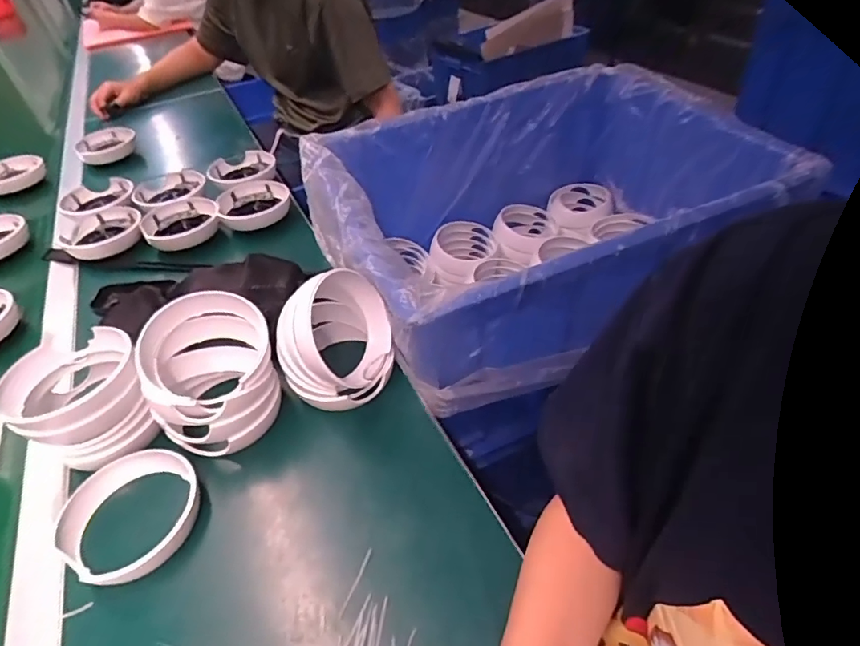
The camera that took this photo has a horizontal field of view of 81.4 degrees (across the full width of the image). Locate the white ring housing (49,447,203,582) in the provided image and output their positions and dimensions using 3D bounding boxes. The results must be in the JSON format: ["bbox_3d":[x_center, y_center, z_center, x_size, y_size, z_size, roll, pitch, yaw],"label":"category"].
[{"bbox_3d":[-0.269,0.171,0.445,0.106,0.030,0.114,-4,43,4],"label":"white ring housing"}]

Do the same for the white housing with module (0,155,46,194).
[{"bbox_3d":[-0.814,-0.290,0.974,0.115,0.029,0.113,-35,49,-26],"label":"white housing with module"}]

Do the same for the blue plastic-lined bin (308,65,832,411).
[{"bbox_3d":[0.153,-0.142,0.722,0.577,0.246,0.447,-23,45,-16],"label":"blue plastic-lined bin"}]

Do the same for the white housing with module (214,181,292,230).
[{"bbox_3d":[-0.281,-0.189,0.801,0.113,0.030,0.090,-14,43,-7],"label":"white housing with module"}]

